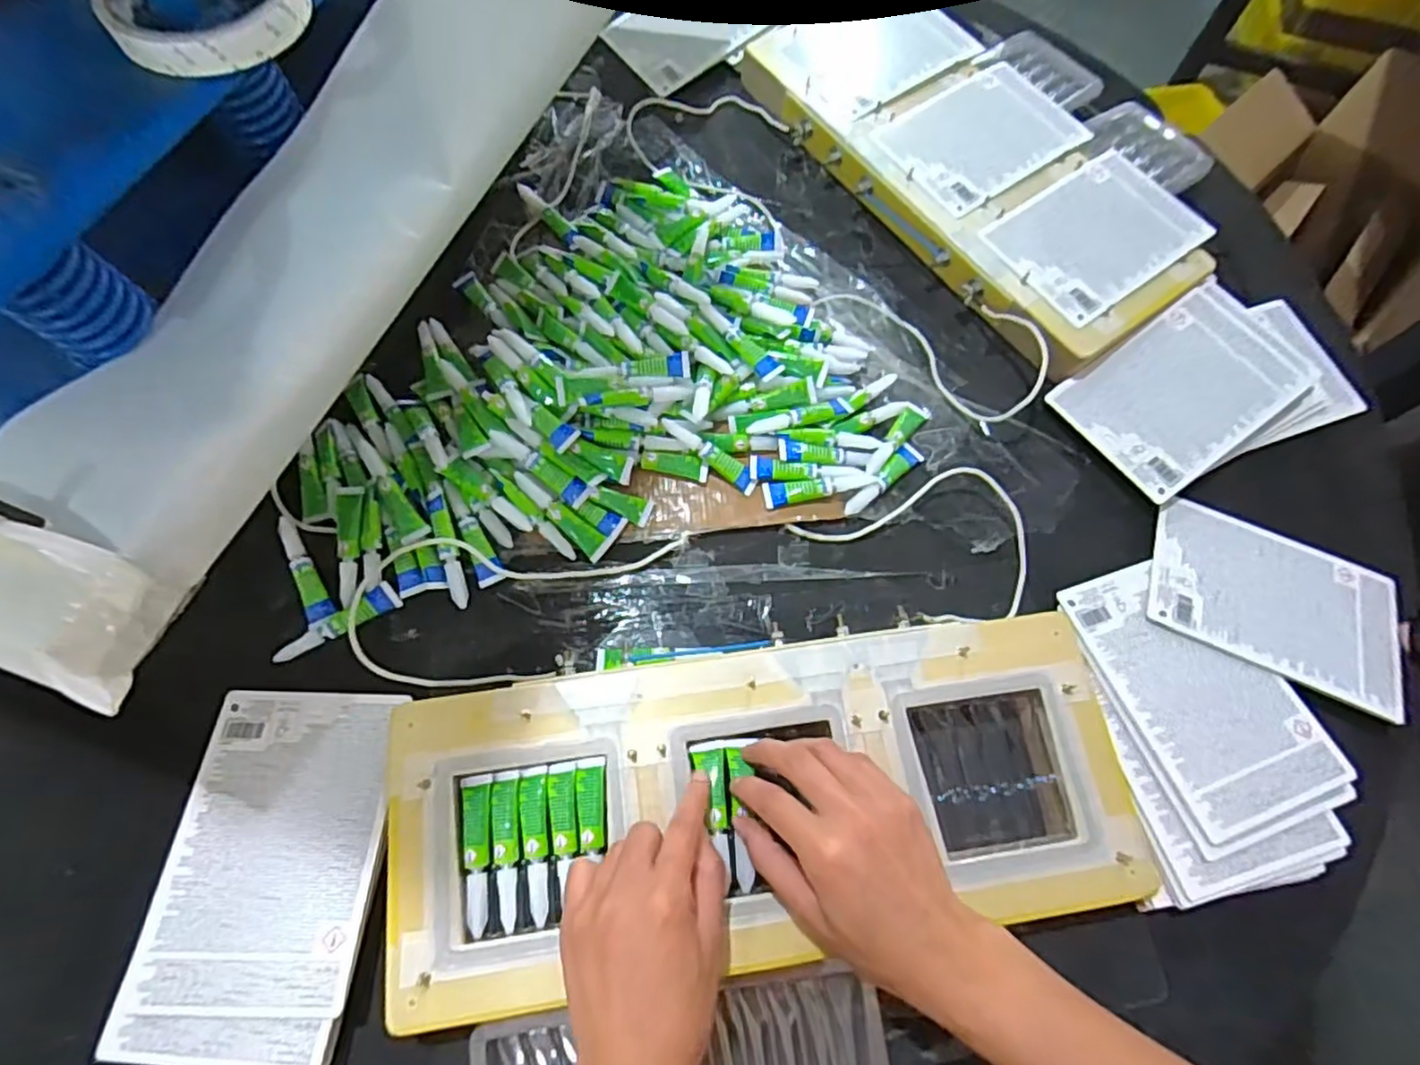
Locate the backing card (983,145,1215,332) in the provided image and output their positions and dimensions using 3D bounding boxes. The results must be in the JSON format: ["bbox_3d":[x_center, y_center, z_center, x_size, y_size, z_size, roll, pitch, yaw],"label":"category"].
[{"bbox_3d":[0.324,-0.250,0.563,0.172,0.008,0.114,-34,72,-14],"label":"backing card"}]

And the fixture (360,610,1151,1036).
[{"bbox_3d":[0.032,0.156,0.399,0.419,0.023,0.169,-6,72,-5],"label":"fixture"}]

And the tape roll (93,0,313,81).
[{"bbox_3d":[-0.241,-0.255,0.326,0.088,0.017,0.088,37,71,13],"label":"tape roll"}]

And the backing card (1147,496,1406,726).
[{"bbox_3d":[0.401,0.047,0.480,0.167,0.008,0.116,23,63,8],"label":"backing card"}]

